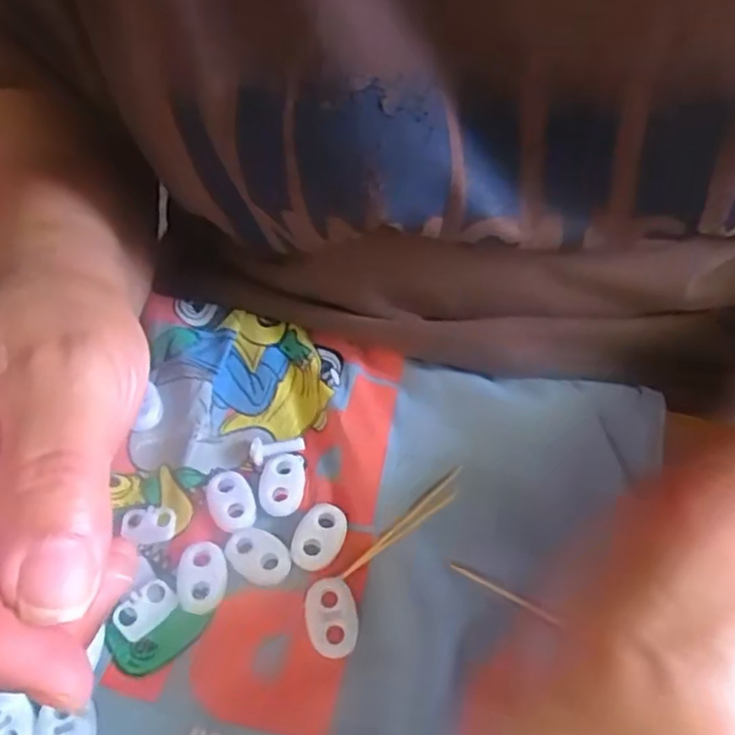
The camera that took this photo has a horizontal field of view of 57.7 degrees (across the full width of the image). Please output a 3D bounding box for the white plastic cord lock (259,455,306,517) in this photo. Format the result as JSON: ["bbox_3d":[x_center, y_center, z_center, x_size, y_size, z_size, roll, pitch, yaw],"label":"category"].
[{"bbox_3d":[-0.029,0.040,0.227,0.015,0.004,0.022,-5,51,-2],"label":"white plastic cord lock"}]

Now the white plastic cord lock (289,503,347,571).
[{"bbox_3d":[-0.015,0.055,0.215,0.015,0.004,0.022,23,56,19],"label":"white plastic cord lock"}]

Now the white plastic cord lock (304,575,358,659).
[{"bbox_3d":[-0.011,0.074,0.199,0.015,0.007,0.022,-11,52,-7],"label":"white plastic cord lock"}]

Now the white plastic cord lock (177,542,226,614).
[{"bbox_3d":[-0.052,0.065,0.208,0.014,0.004,0.022,-10,52,-6],"label":"white plastic cord lock"}]

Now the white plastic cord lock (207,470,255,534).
[{"bbox_3d":[-0.046,0.045,0.223,0.014,0.004,0.024,-16,53,-11],"label":"white plastic cord lock"}]

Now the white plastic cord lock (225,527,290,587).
[{"bbox_3d":[-0.035,0.060,0.212,0.022,0.004,0.015,29,58,23],"label":"white plastic cord lock"}]

